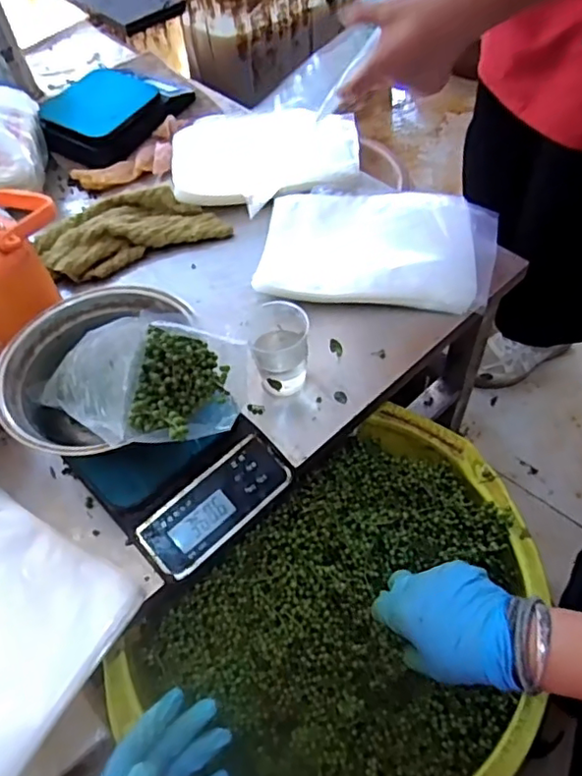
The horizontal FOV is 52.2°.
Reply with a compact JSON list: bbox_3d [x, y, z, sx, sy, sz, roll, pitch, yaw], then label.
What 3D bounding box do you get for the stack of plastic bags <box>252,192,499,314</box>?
[{"bbox_3d":[0.106,-0.173,0.726,0.280,0.033,0.185,6,53,6],"label":"stack of plastic bags"}]

